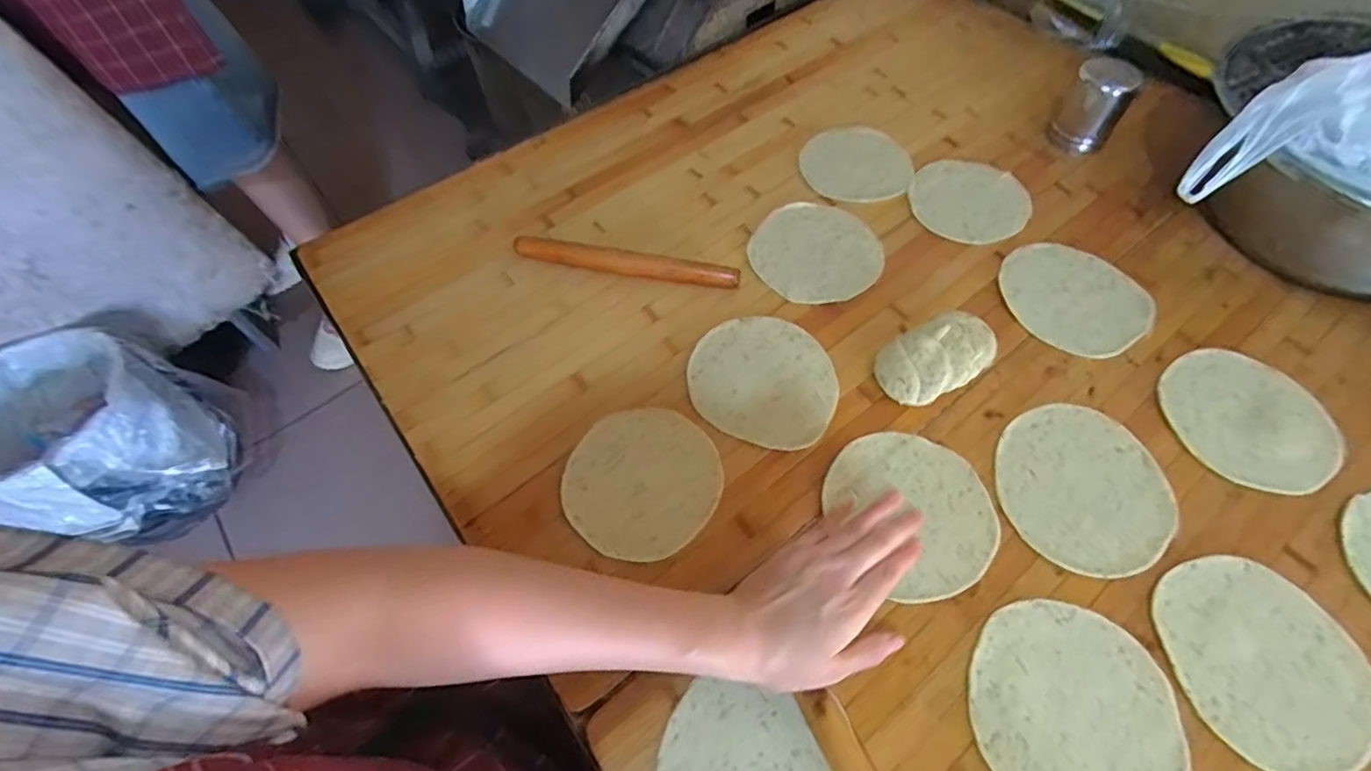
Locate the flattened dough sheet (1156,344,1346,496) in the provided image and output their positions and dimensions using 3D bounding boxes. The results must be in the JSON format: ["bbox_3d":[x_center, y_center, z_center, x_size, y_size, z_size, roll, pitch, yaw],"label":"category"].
[{"bbox_3d":[0.474,0.025,0.503,0.124,0.007,0.133,17,60,13],"label":"flattened dough sheet"}]

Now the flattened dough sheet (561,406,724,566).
[{"bbox_3d":[-0.036,0.079,0.496,0.124,0.007,0.129,30,64,19],"label":"flattened dough sheet"}]

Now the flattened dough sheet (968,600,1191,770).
[{"bbox_3d":[0.257,0.212,0.391,0.123,0.006,0.128,17,60,13],"label":"flattened dough sheet"}]

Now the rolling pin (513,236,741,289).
[{"bbox_3d":[-0.060,-0.128,0.614,0.233,0.023,0.027,8,59,8],"label":"rolling pin"}]

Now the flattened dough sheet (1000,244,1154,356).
[{"bbox_3d":[0.377,-0.088,0.580,0.121,0.005,0.136,-24,60,-12],"label":"flattened dough sheet"}]

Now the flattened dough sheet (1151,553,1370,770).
[{"bbox_3d":[0.396,0.186,0.405,0.120,0.004,0.133,-3,58,1],"label":"flattened dough sheet"}]

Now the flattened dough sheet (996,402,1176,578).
[{"bbox_3d":[0.319,0.077,0.476,0.124,0.004,0.142,20,61,14],"label":"flattened dough sheet"}]

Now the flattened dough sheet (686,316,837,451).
[{"bbox_3d":[0.073,-0.009,0.542,0.131,0.007,0.127,23,62,16],"label":"flattened dough sheet"}]

